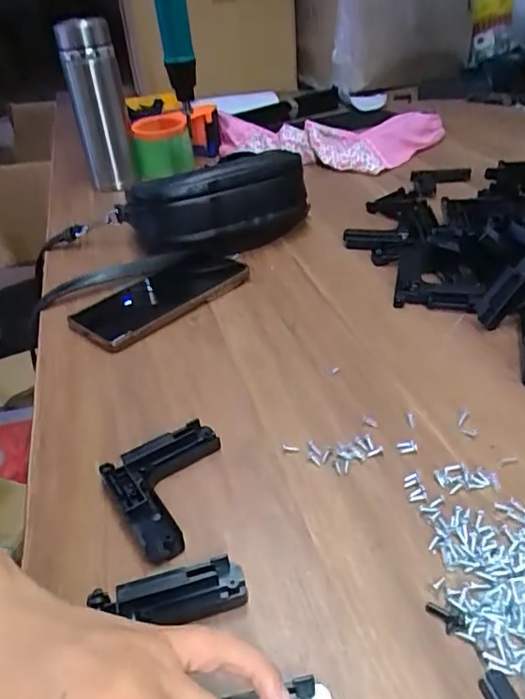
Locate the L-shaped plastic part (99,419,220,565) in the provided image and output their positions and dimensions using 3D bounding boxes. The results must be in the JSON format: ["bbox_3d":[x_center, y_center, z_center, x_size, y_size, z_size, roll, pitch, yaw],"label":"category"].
[{"bbox_3d":[-0.048,0.078,0.328,0.072,0.014,0.075,-24,38,-24],"label":"L-shaped plastic part"}]

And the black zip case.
[{"bbox_3d":[-0.054,-0.166,0.622,0.184,0.087,0.121,-18,36,-16],"label":"black zip case"}]

